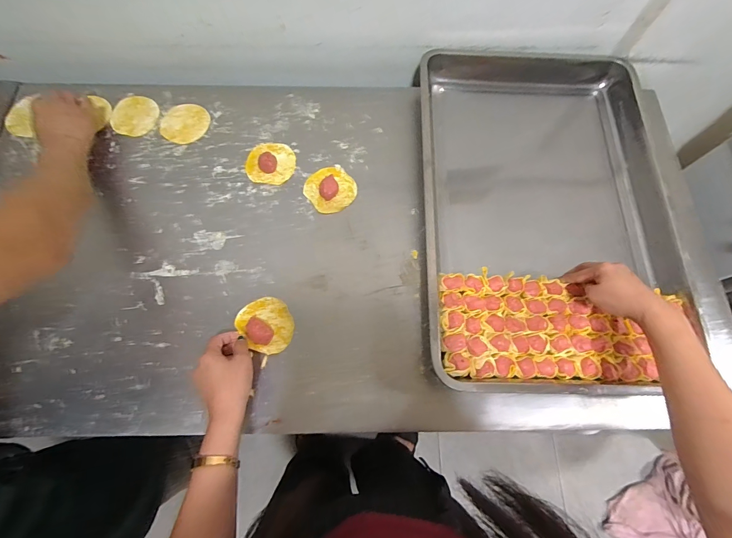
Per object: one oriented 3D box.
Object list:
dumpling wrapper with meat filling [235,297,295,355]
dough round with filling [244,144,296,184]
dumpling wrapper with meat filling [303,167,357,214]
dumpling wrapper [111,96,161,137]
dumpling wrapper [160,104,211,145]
[{"bbox_3d":[-0.144,0.080,0.513,0.070,0.019,0.081,-39,78,-14],"label":"dumpling wrapper with meat filling"},{"bbox_3d":[-0.165,-0.186,0.605,0.082,0.015,0.080,1,72,-2],"label":"dough round with filling"},{"bbox_3d":[-0.059,-0.138,0.591,0.081,0.014,0.080,1,72,-2],"label":"dumpling wrapper with meat filling"},{"bbox_3d":[-0.415,-0.275,0.629,0.077,0.004,0.082,1,72,-2],"label":"dumpling wrapper"},{"bbox_3d":[-0.326,-0.263,0.631,0.083,0.004,0.083,1,72,-2],"label":"dumpling wrapper"}]

